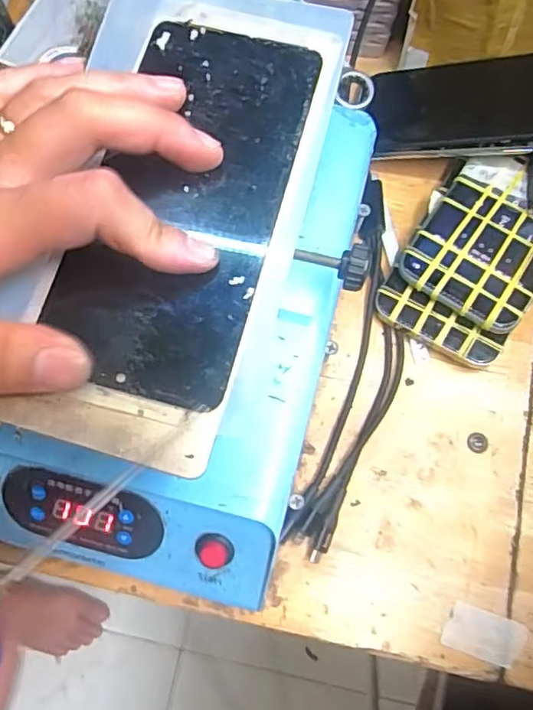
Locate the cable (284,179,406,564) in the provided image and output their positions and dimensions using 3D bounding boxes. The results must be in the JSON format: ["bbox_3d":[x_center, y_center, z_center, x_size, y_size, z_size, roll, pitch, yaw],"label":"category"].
[{"bbox_3d":[0.056,0.005,0.330,0.043,0.016,0.220,14,75,4],"label":"cable"}]

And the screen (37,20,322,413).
[{"bbox_3d":[-0.031,-0.059,0.215,0.071,0.006,0.152,13,77,4],"label":"screen"}]

